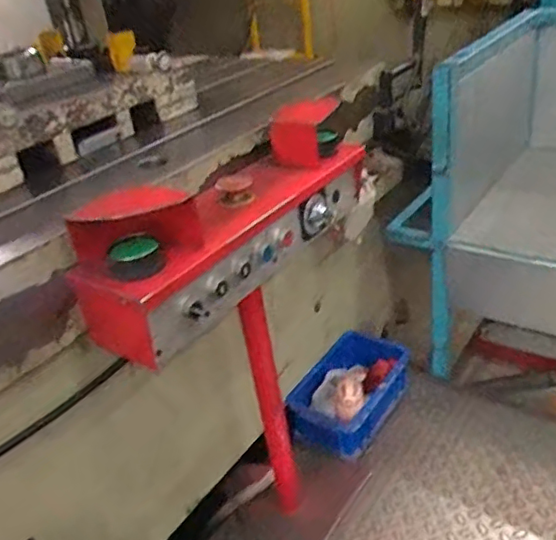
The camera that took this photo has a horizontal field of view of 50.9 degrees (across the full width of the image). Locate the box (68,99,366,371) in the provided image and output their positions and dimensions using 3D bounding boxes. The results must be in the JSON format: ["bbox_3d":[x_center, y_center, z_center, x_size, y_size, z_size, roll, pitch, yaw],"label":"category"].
[{"bbox_3d":[-0.063,-0.082,0.975,0.158,0.224,0.560,15,38,34],"label":"box"}]

